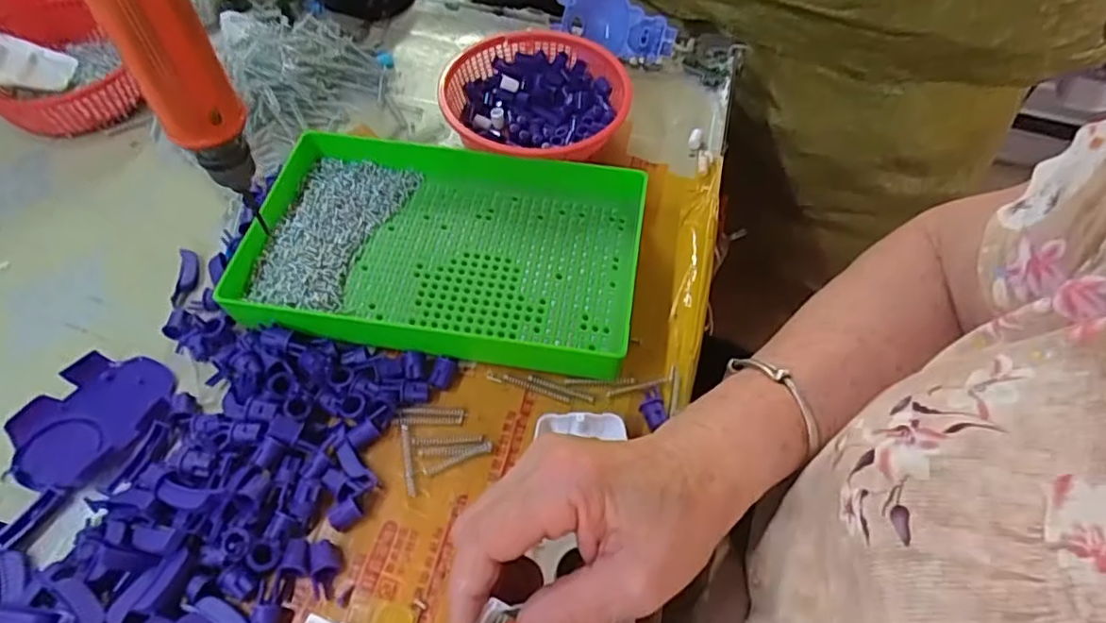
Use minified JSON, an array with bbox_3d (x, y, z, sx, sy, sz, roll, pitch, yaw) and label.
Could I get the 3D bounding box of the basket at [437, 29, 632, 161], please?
[{"bbox_3d":[-0.015,-0.150,0.480,0.132,0.048,0.131,0,57,-1],"label":"basket"}]

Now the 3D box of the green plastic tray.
[{"bbox_3d":[-0.068,-0.042,0.416,0.251,0.037,0.158,8,57,5],"label":"green plastic tray"}]

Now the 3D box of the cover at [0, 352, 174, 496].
[{"bbox_3d":[-0.264,0.060,0.366,0.066,0.012,0.084,36,63,20],"label":"cover"}]

